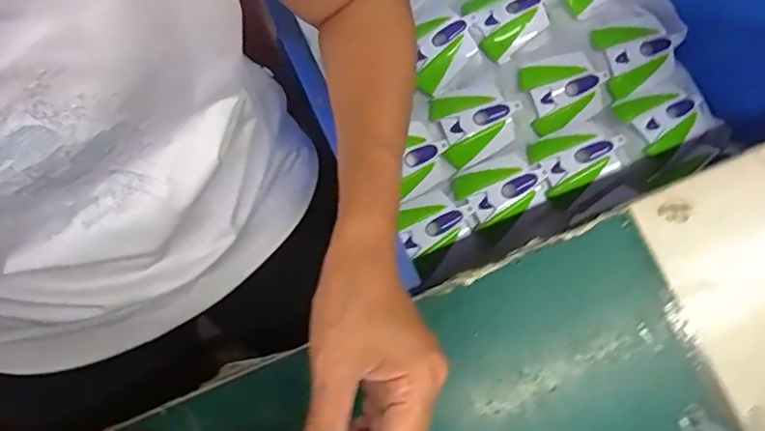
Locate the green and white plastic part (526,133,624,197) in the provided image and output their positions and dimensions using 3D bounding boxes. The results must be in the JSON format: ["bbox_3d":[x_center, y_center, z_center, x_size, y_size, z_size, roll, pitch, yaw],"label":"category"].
[{"bbox_3d":[0.231,-0.072,0.669,0.102,0.031,0.072,-21,77,-4],"label":"green and white plastic part"}]

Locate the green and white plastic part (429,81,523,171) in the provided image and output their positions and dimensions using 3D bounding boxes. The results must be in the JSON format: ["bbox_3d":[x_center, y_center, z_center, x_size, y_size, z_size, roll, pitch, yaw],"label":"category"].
[{"bbox_3d":[0.113,-0.118,0.685,0.100,0.025,0.096,-29,84,1],"label":"green and white plastic part"}]

